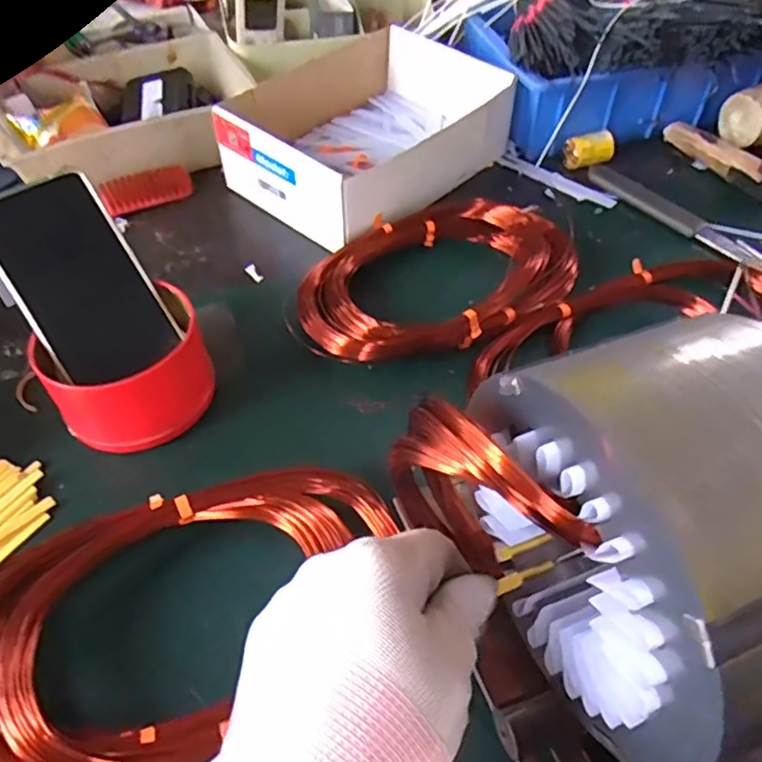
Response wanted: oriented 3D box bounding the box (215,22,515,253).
[{"bbox_3d":[-0.013,-0.246,0.621,0.193,0.068,0.250,34,58,24],"label":"box"}]

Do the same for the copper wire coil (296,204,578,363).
[{"bbox_3d":[0.042,-0.089,0.508,0.231,0.034,0.150,-27,56,-20],"label":"copper wire coil"}]

